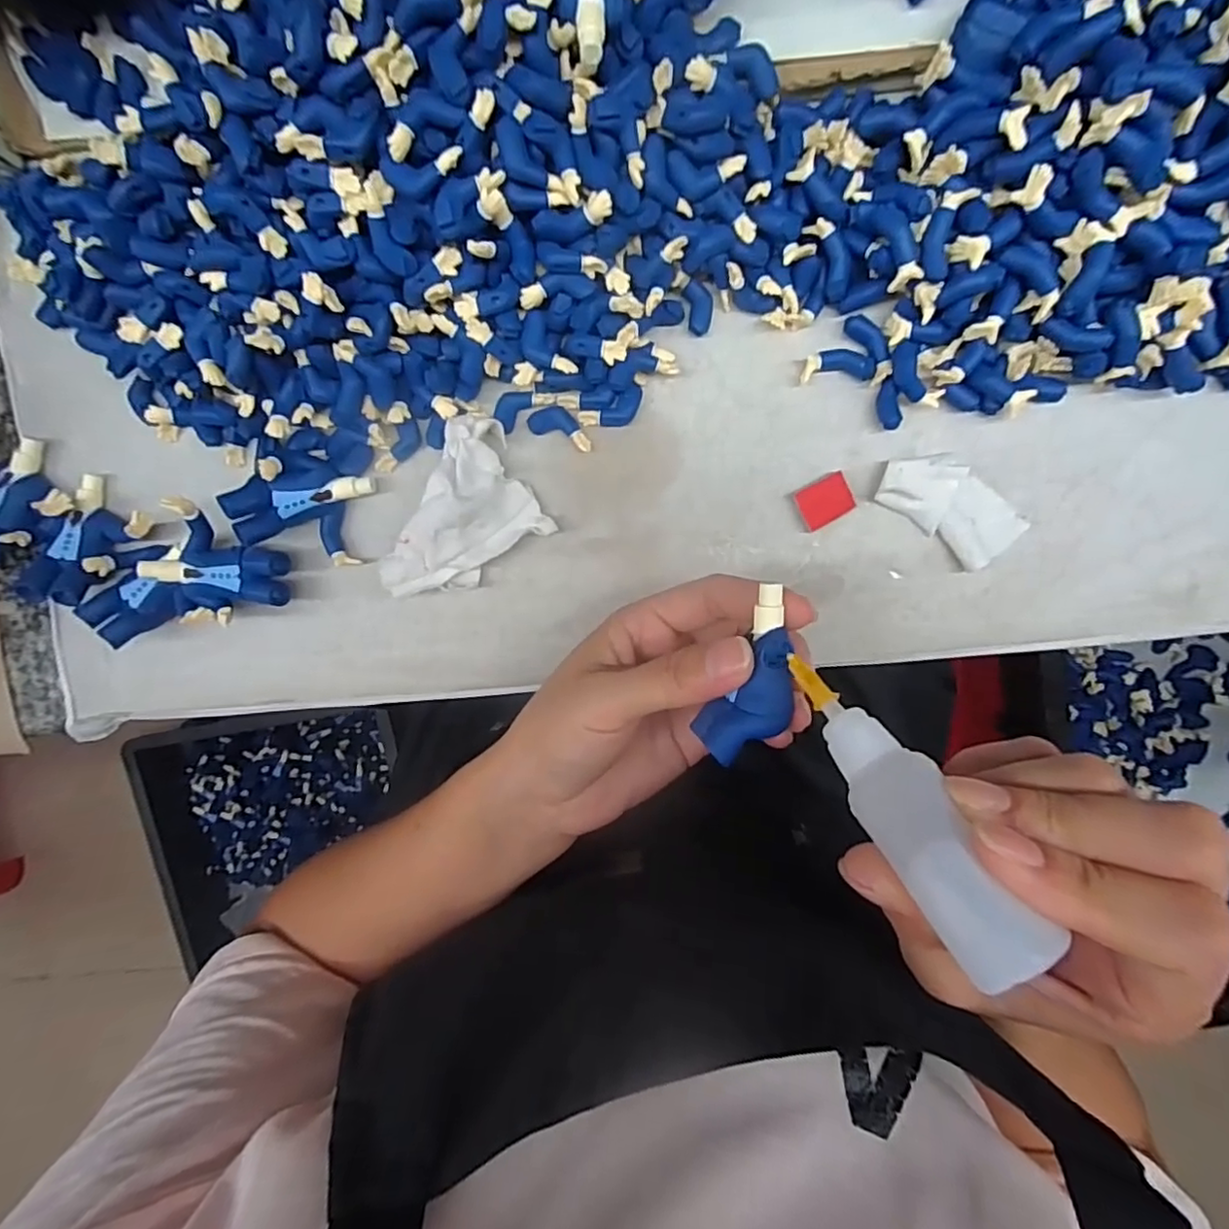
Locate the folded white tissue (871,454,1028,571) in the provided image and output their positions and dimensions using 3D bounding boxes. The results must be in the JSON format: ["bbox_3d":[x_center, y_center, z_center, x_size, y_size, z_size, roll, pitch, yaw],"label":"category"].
[{"bbox_3d":[0.140,-0.046,0.256,0.060,0.011,0.032,36,98,-3],"label":"folded white tissue"}]

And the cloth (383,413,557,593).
[{"bbox_3d":[-0.070,-0.041,0.259,0.074,0.021,0.056,-35,95,7],"label":"cloth"}]

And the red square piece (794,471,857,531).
[{"bbox_3d":[0.089,-0.048,0.261,0.022,0.007,0.018,-29,96,6],"label":"red square piece"}]

